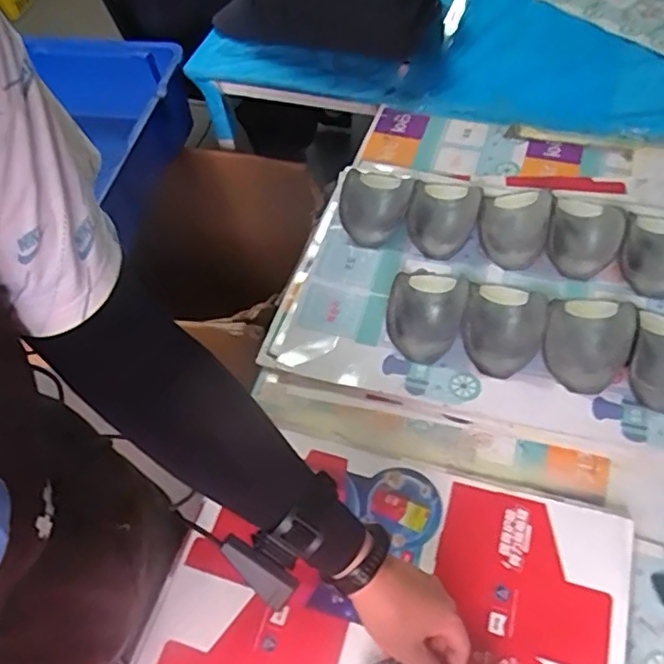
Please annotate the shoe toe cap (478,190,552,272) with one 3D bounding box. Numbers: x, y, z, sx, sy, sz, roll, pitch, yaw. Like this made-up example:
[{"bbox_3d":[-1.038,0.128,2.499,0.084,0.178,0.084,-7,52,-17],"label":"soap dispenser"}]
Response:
[{"bbox_3d":[0.259,-0.154,0.865,0.093,0.030,0.130,9,59,9],"label":"shoe toe cap"}]

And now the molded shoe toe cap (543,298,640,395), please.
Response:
[{"bbox_3d":[0.323,0.008,0.768,0.100,0.033,0.142,20,61,16],"label":"molded shoe toe cap"}]

